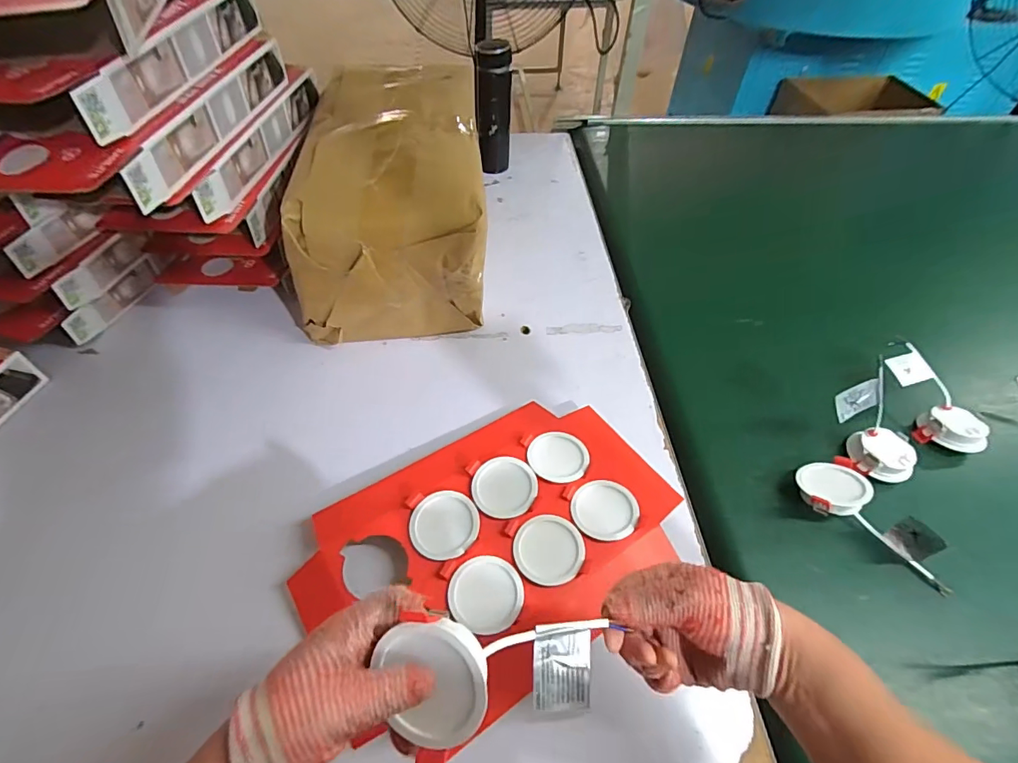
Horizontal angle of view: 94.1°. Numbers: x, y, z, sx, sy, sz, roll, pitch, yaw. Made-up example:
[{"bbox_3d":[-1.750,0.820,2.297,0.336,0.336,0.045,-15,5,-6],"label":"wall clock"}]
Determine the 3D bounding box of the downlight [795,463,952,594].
[{"bbox_3d":[0.406,0.154,0.530,0.169,0.037,0.070,33,57,19],"label":"downlight"}]

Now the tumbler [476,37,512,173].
[{"bbox_3d":[-0.031,-0.547,0.956,0.070,0.227,0.077,3,51,-1],"label":"tumbler"}]

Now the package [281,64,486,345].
[{"bbox_3d":[-0.176,-0.294,0.741,0.244,0.210,0.426,-2,52,-5],"label":"package"}]

